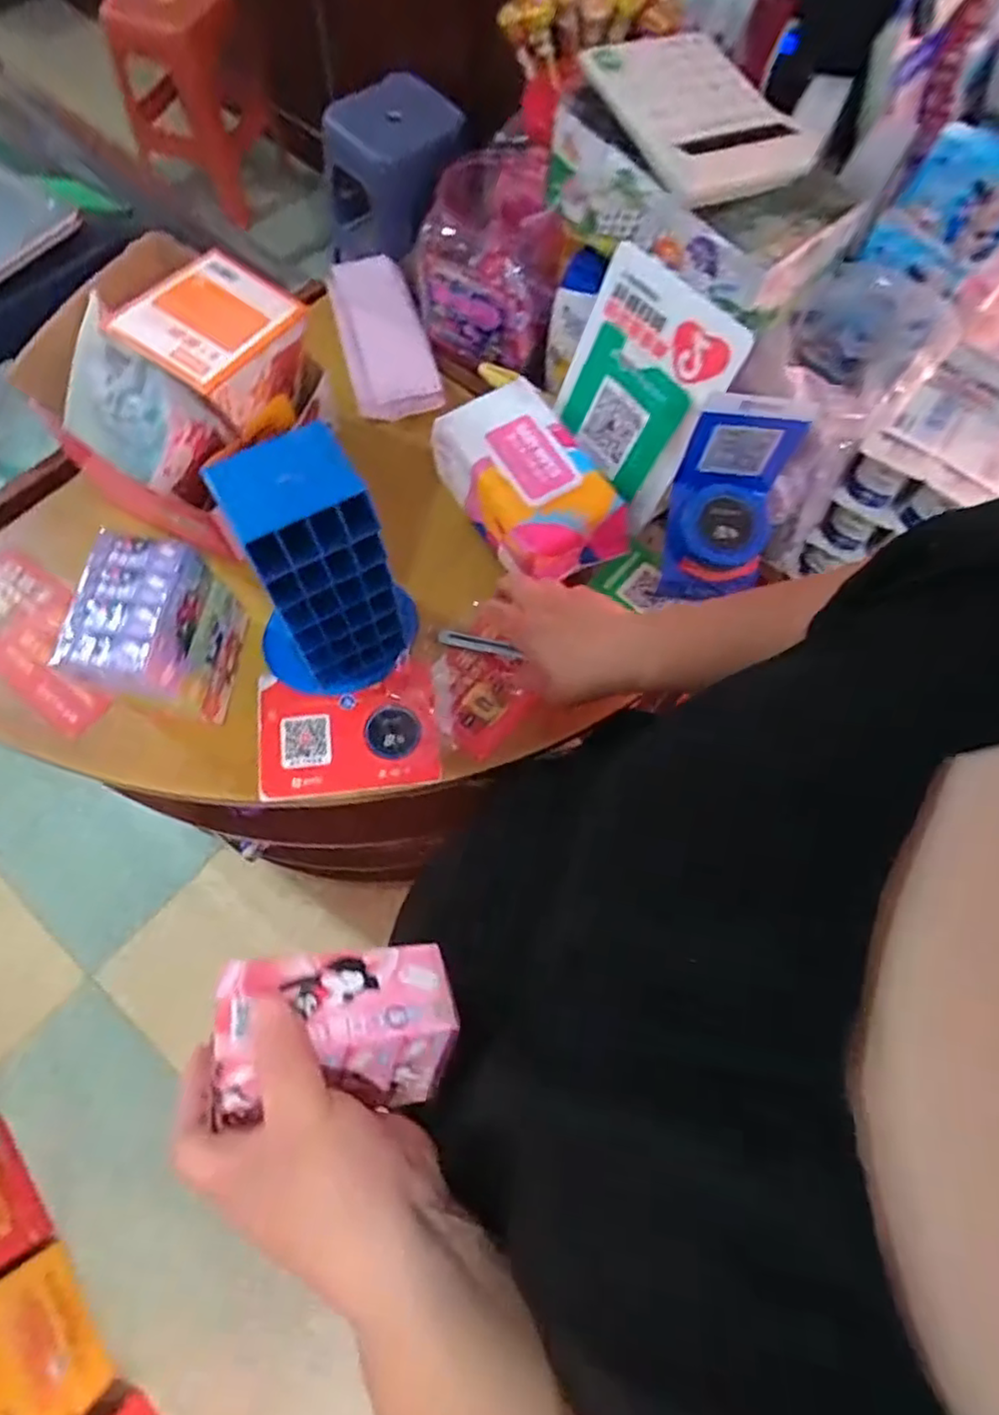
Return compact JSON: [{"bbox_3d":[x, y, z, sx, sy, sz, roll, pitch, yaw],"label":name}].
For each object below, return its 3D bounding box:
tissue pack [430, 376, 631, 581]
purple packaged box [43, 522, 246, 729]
[{"bbox_3d":[0.027,-0.216,0.635,0.117,0.074,0.186,-37,75,-15],"label":"tissue pack"},{"bbox_3d":[-0.270,-0.051,0.536,0.069,0.146,0.116,7,69,0],"label":"purple packaged box"}]

